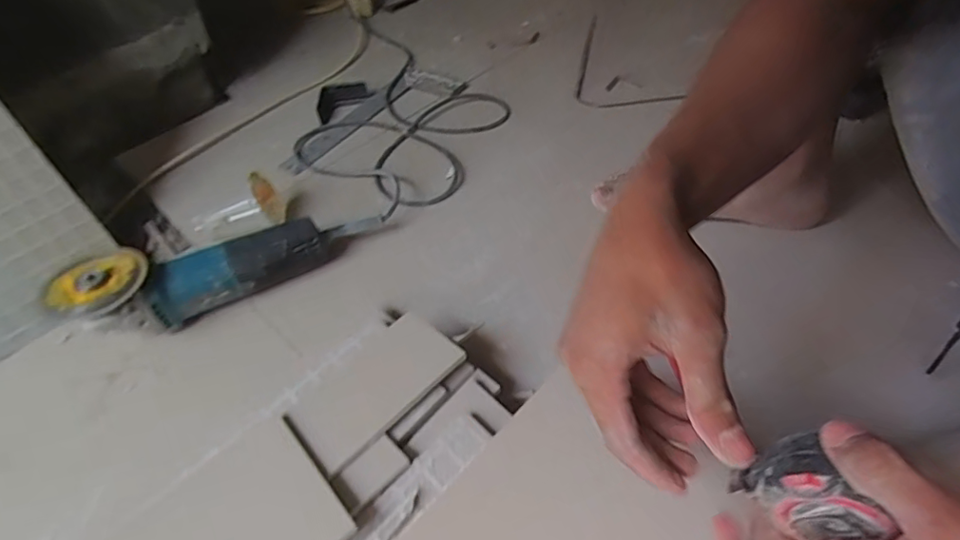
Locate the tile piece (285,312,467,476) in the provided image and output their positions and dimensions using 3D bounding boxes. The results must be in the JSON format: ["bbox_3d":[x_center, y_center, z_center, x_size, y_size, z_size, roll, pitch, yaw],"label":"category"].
[{"bbox_3d":[-0.092,0.096,0.465,0.141,0.010,0.089,-38,47,-25],"label":"tile piece"}]

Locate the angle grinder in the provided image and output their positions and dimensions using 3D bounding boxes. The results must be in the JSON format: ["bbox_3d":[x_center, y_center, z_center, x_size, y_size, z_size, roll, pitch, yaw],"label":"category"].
[{"bbox_3d":[-0.279,-0.012,0.606,0.330,0.092,0.072,-27,51,-16],"label":"angle grinder"}]

